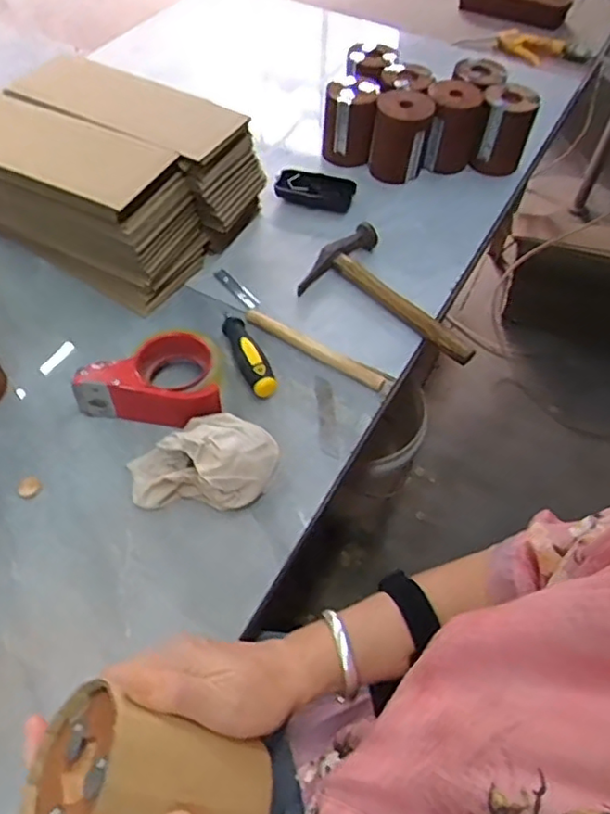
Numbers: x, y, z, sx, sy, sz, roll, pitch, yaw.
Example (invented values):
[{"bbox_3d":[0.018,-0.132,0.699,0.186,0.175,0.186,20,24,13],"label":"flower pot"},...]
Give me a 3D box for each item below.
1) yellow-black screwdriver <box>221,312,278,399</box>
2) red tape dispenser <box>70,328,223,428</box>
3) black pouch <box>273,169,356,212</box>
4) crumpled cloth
[{"bbox_3d":[-0.068,-0.065,0.686,0.030,0.027,0.132,-21,59,-15],"label":"yellow-black screwdriver"},{"bbox_3d":[-0.165,-0.029,0.646,0.150,0.055,0.093,-3,56,-3],"label":"red tape dispenser"},{"bbox_3d":[0.016,-0.326,0.901,0.112,0.025,0.070,15,57,9],"label":"black pouch"},{"bbox_3d":[-0.101,0.051,0.596,0.146,0.048,0.090,1,56,-1],"label":"crumpled cloth"}]

